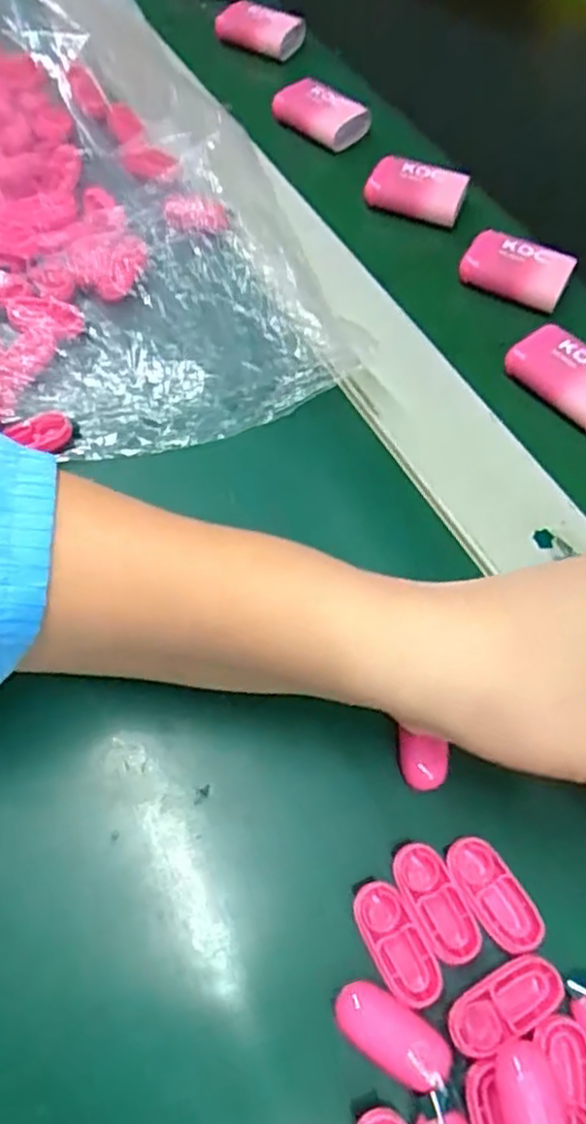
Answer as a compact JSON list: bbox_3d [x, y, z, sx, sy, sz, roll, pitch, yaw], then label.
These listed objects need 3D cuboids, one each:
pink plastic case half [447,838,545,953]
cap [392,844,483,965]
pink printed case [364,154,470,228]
[{"bbox_3d":[0.060,0.100,0.224,0.016,0.009,0.033,-30,64,-18],"label":"pink plastic case half"},{"bbox_3d":[0.043,0.101,0.220,0.015,0.004,0.034,-24,63,-16],"label":"cap"},{"bbox_3d":[0.067,-0.202,0.403,0.051,0.017,0.029,21,61,10],"label":"pink printed case"}]

